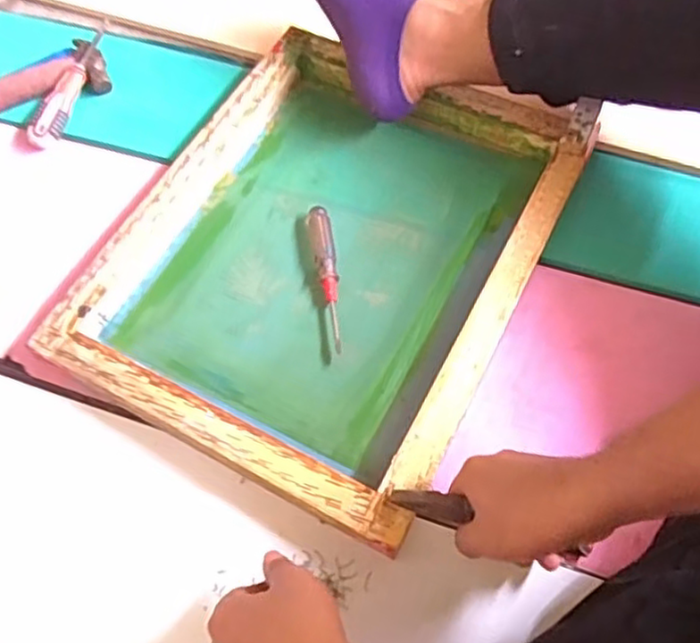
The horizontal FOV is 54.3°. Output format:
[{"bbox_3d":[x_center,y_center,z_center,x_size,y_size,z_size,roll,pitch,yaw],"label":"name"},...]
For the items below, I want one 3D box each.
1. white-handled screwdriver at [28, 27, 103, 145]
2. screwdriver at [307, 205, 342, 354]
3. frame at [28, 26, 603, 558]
[{"bbox_3d":[-0.326,-0.275,0.799,0.030,0.030,0.177,14,65,9],"label":"white-handled screwdriver"},{"bbox_3d":[-0.020,-0.046,0.677,0.022,0.018,0.158,-11,64,-3],"label":"screwdriver"},{"bbox_3d":[-0.019,-0.070,0.662,0.361,0.049,0.448,25,67,14],"label":"frame"}]

